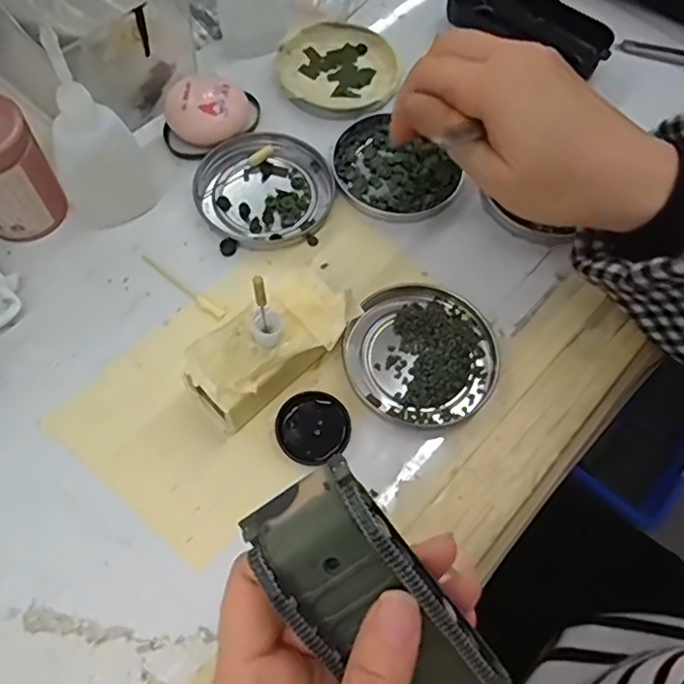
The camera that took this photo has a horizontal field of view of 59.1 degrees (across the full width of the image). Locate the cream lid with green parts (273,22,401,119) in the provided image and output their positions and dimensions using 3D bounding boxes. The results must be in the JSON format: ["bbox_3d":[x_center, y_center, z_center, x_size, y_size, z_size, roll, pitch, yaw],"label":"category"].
[{"bbox_3d":[-0.002,-0.180,0.398,0.078,0.011,0.076,1,64,-3],"label":"cream lid with green parts"}]

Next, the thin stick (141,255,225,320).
[{"bbox_3d":[-0.087,-0.030,0.325,0.059,0.004,0.006,34,67,12],"label":"thin stick"}]

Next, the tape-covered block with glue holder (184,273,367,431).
[{"bbox_3d":[-0.032,0.000,0.284,0.087,0.057,0.046,-39,72,-20],"label":"tape-covered block with glue holder"}]

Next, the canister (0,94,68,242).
[{"bbox_3d":[-0.175,-0.088,0.309,0.044,0.068,0.040,-29,69,-16],"label":"canister"}]

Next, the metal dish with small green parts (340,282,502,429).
[{"bbox_3d":[0.042,0.006,0.315,0.078,0.009,0.075,1,64,-3],"label":"metal dish with small green parts"}]

